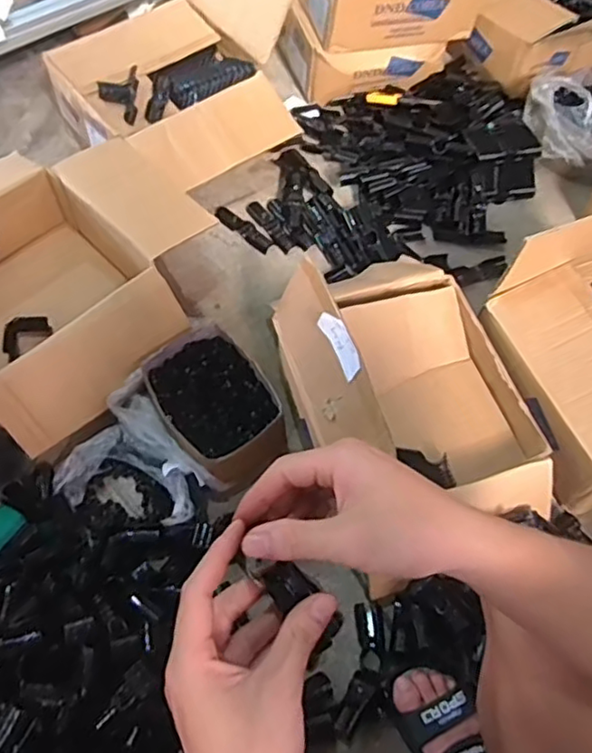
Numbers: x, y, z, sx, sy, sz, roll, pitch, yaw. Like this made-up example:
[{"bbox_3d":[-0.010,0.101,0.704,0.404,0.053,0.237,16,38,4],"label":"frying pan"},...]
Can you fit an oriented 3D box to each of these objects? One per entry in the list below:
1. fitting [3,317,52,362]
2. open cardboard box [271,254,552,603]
[{"bbox_3d":[-0.442,-0.071,1.010,0.061,0.033,0.083,36,65,16],"label":"fitting"},{"bbox_3d":[0.153,-0.002,0.862,0.292,0.223,0.425,-20,64,-14],"label":"open cardboard box"}]

